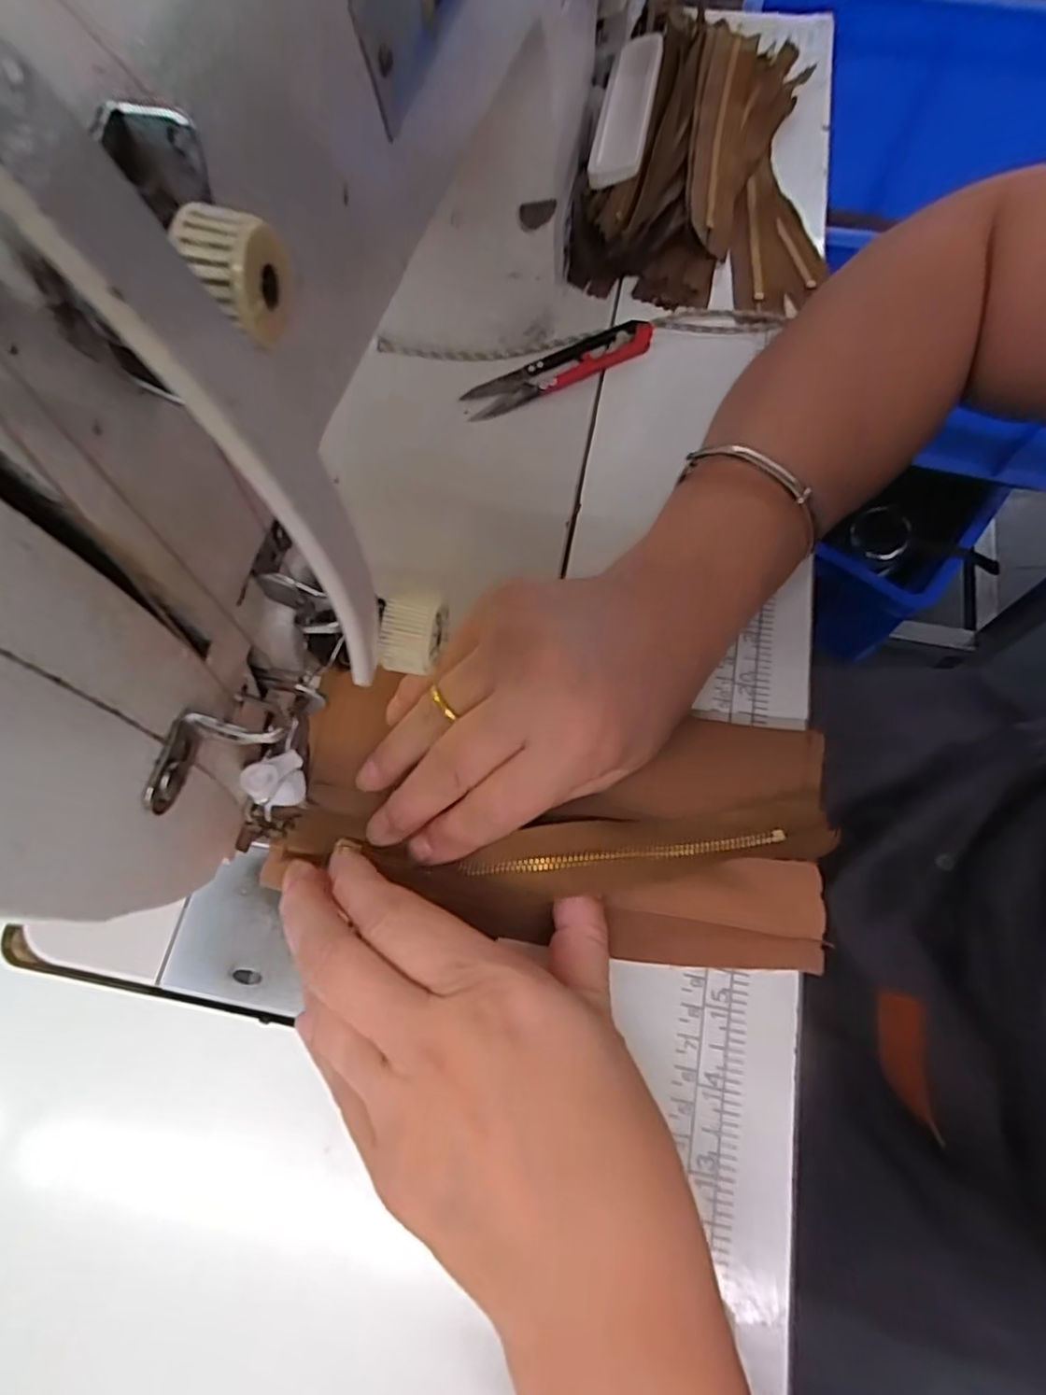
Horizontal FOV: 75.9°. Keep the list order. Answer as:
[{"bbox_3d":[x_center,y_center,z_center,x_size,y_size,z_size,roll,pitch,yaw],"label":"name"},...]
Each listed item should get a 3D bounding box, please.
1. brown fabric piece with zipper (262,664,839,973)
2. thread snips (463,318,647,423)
[{"bbox_3d":[0.010,0.042,0.262,0.207,0.016,0.095,8,68,7],"label":"brown fabric piece with zipper"},{"bbox_3d":[0.019,-0.172,0.350,0.104,0.008,0.023,-26,70,-9],"label":"thread snips"}]

